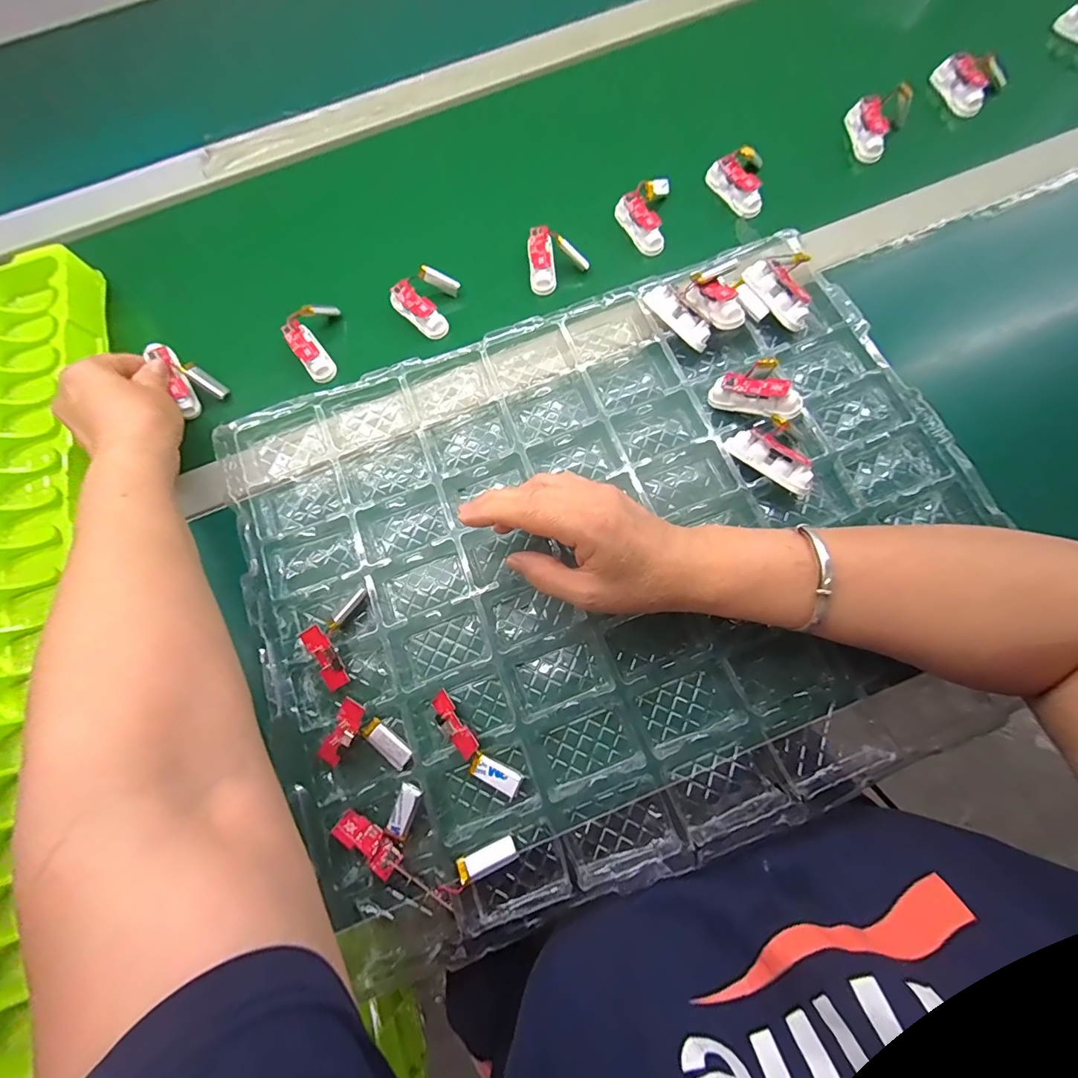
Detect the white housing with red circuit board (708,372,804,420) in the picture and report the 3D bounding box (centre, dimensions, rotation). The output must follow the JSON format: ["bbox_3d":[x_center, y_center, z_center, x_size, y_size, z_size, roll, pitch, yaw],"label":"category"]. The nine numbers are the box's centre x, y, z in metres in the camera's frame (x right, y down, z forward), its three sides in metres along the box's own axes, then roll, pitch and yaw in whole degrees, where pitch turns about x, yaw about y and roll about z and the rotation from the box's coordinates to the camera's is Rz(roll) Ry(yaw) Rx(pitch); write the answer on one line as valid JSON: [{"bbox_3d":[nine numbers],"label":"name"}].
[{"bbox_3d":[0.154,-0.102,0.331,0.061,0.021,0.018,19,69,27],"label":"white housing with red circuit board"}]

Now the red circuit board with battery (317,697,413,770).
[{"bbox_3d":[-0.109,0.131,0.287,0.051,0.014,0.039,32,72,11],"label":"red circuit board with battery"}]

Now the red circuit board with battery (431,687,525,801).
[{"bbox_3d":[-0.042,0.130,0.290,0.076,0.008,0.020,42,82,14],"label":"red circuit board with battery"}]

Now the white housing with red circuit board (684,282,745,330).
[{"bbox_3d":[0.133,-0.180,0.350,0.017,0.021,0.054,-30,60,-11],"label":"white housing with red circuit board"}]

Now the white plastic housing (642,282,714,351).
[{"bbox_3d":[0.106,-0.171,0.352,0.019,0.012,0.062,-34,73,-13],"label":"white plastic housing"}]

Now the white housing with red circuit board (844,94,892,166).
[{"bbox_3d":[0.299,-0.373,0.421,0.014,0.031,0.058,-12,74,1],"label":"white housing with red circuit board"}]

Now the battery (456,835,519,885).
[{"bbox_3d":[-0.030,0.186,0.269,0.034,0.010,0.013,-23,74,-2],"label":"battery"}]

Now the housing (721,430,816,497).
[{"bbox_3d":[0.159,-0.054,0.318,0.060,0.017,0.022,36,80,13],"label":"housing"}]

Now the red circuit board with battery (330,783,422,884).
[{"bbox_3d":[-0.093,0.168,0.278,0.044,0.025,0.050,32,79,12],"label":"red circuit board with battery"}]

